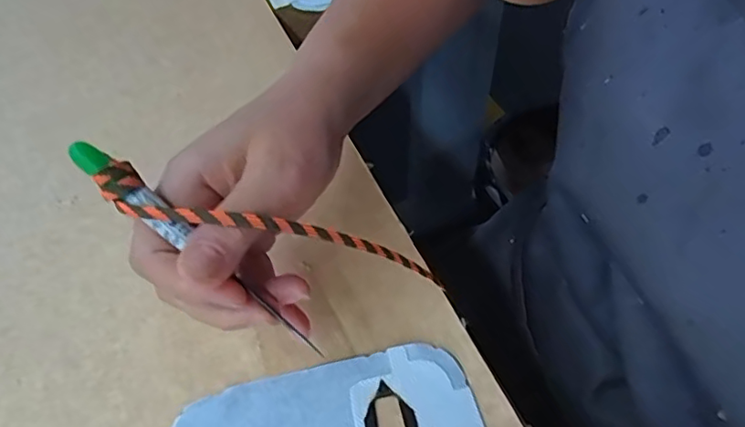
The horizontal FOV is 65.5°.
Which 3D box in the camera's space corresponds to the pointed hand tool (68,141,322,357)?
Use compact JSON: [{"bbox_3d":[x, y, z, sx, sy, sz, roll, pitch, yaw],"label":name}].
[{"bbox_3d":[-0.063,0.015,0.217,0.117,0.013,0.013,44,58,-15],"label":"pointed hand tool"}]

